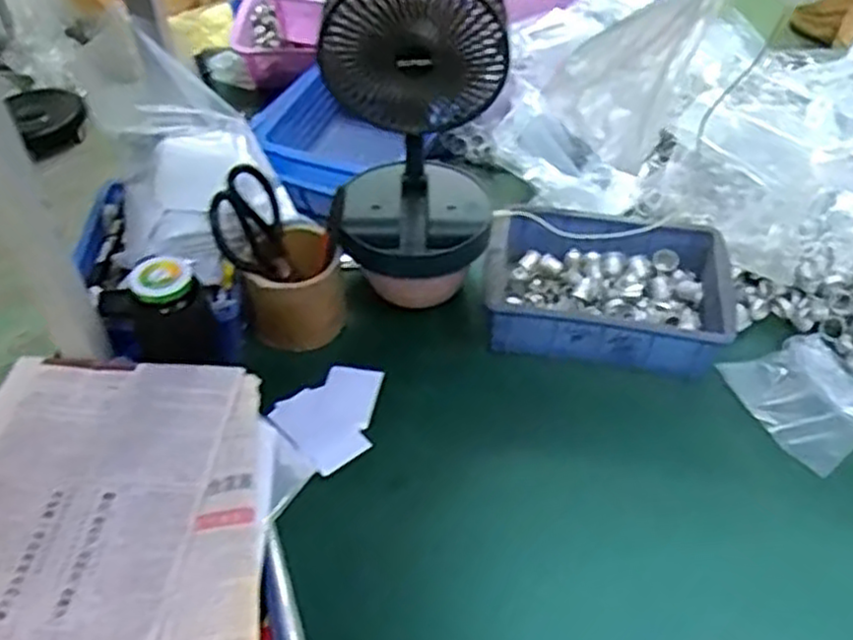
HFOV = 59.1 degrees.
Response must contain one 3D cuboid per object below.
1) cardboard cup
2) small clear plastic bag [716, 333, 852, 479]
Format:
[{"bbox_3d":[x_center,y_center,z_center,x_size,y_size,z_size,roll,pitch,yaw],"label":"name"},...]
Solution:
[{"bbox_3d":[-0.135,-0.035,0.787,0.100,0.090,0.104,-6,45,-5],"label":"cardboard cup"},{"bbox_3d":[0.363,0.073,0.715,0.105,0.032,0.127,-21,48,-19],"label":"small clear plastic bag"}]

